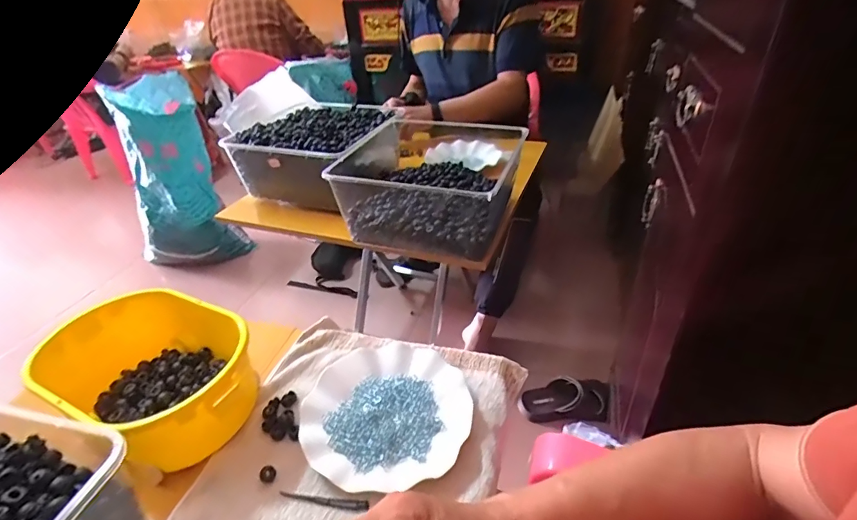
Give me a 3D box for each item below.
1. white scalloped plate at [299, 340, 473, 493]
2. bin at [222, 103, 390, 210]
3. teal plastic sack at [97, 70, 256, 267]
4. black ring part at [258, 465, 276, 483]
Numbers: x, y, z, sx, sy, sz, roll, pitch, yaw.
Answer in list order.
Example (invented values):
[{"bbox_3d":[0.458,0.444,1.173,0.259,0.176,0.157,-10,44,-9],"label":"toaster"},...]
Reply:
[{"bbox_3d":[-0.047,0.165,0.499,0.178,0.025,0.181,-3,34,2],"label":"white scalloped plate"},{"bbox_3d":[-0.227,-0.234,0.983,0.270,0.137,0.288,14,39,25],"label":"bin"},{"bbox_3d":[-0.890,-0.269,1.560,0.315,0.604,0.245,-26,40,-28],"label":"teal plastic sack"},{"bbox_3d":[-0.164,0.216,0.455,0.016,0.007,0.017,-23,39,-25],"label":"black ring part"}]

